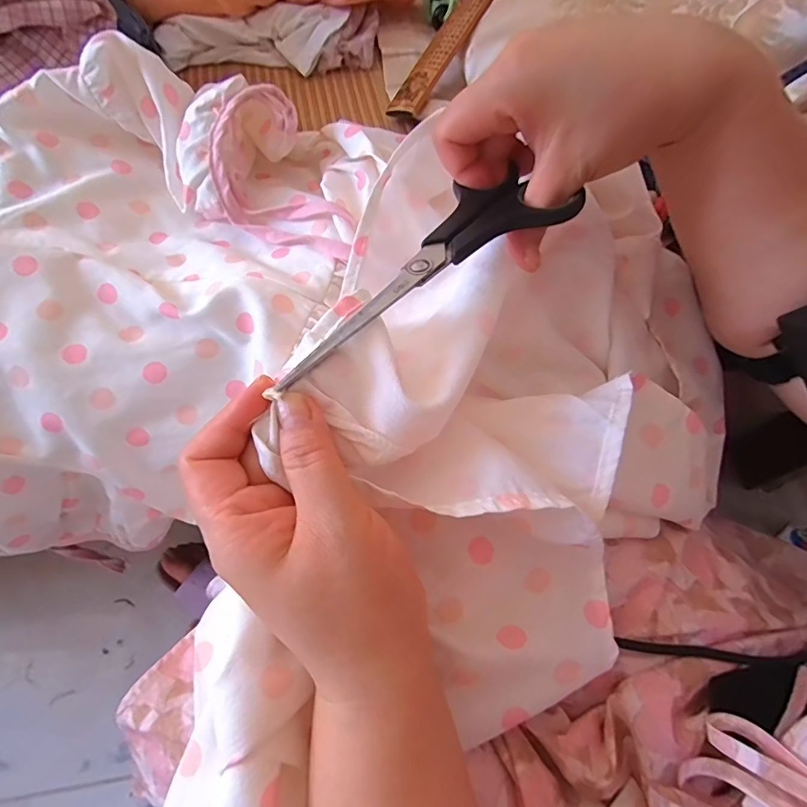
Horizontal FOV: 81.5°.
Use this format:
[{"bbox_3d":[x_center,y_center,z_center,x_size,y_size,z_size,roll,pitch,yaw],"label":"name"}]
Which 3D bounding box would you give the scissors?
[{"bbox_3d":[0.012,-0.057,0.198,0.047,0.012,0.160,41,67,16],"label":"scissors"}]

